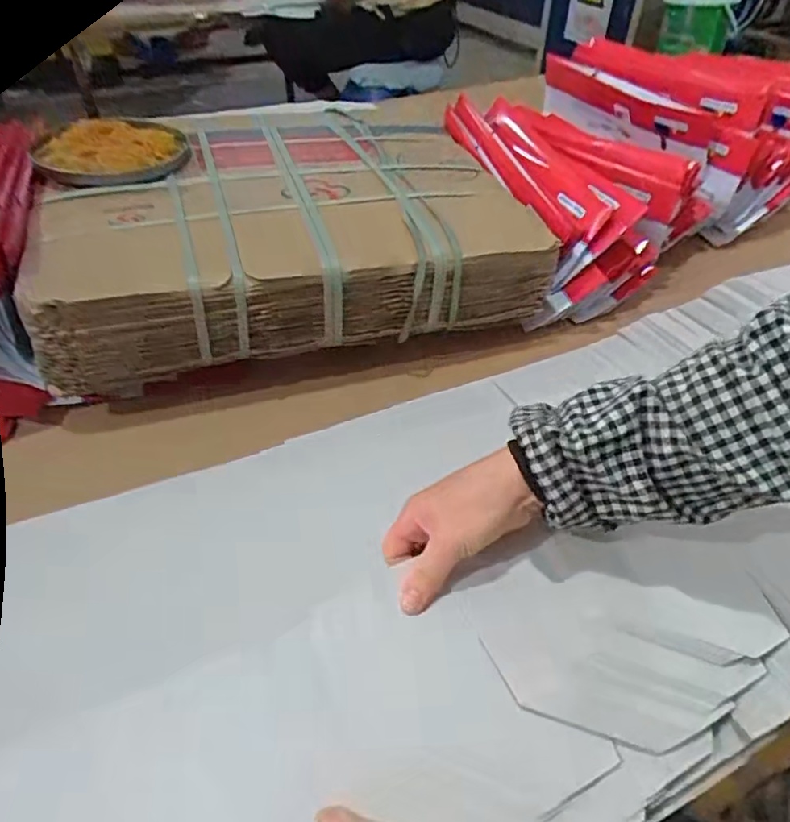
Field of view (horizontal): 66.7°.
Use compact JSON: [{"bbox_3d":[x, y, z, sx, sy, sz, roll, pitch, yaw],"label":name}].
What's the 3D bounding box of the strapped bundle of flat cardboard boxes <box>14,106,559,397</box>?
[{"bbox_3d":[-0.131,-0.222,0.696,0.499,0.126,0.366,-12,45,-15],"label":"strapped bundle of flat cardboard boxes"}]

